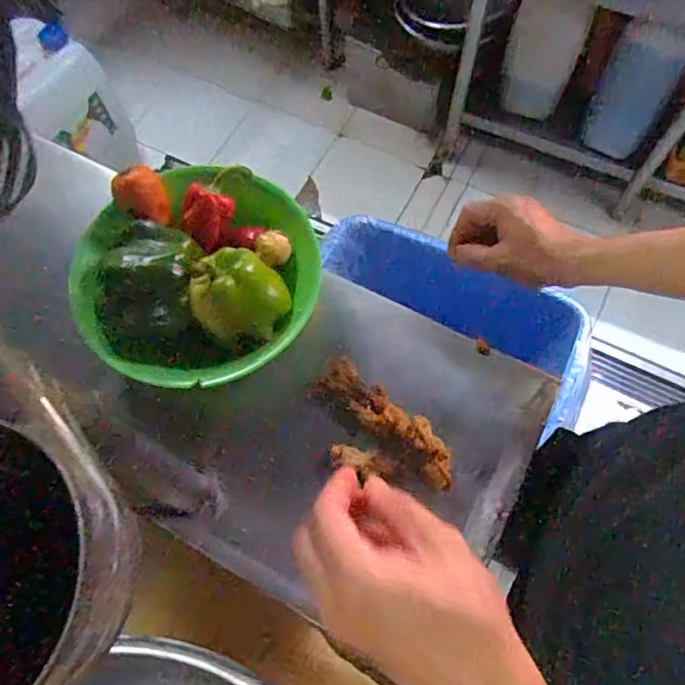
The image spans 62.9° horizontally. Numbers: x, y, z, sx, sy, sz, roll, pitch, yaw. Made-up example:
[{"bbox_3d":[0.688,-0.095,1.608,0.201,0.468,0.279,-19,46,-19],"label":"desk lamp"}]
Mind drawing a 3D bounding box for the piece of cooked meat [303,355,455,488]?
[{"bbox_3d":[0.041,0.070,0.514,0.150,0.016,0.051,33,72,14],"label":"piece of cooked meat"}]

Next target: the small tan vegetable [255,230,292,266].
[{"bbox_3d":[-0.062,-0.086,0.504,0.033,0.030,0.022,-30,70,-10],"label":"small tan vegetable"}]

